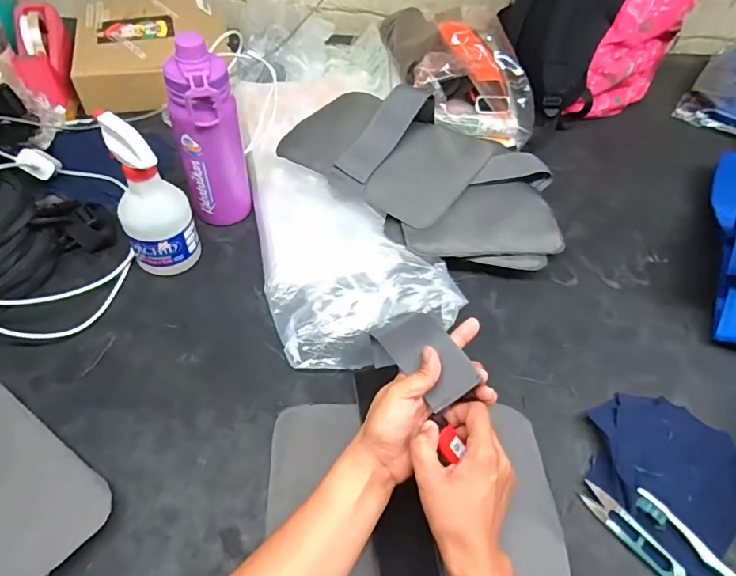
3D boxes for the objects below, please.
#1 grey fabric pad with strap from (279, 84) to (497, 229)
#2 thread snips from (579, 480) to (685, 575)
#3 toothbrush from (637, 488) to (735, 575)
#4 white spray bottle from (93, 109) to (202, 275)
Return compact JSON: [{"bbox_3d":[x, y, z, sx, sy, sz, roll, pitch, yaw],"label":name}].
[{"bbox_3d":[0.029,-0.221,0.696,0.269,0.058,0.217,29,54,18],"label":"grey fabric pad with strap"},{"bbox_3d":[0.246,0.229,0.455,0.022,0.007,0.102,-33,62,-26],"label":"thread snips"},{"bbox_3d":[0.322,0.255,0.436,0.017,0.011,0.176,-36,63,-27],"label":"toothbrush"},{"bbox_3d":[-0.252,-0.100,0.562,0.078,0.182,0.073,-23,58,-21],"label":"white spray bottle"}]

